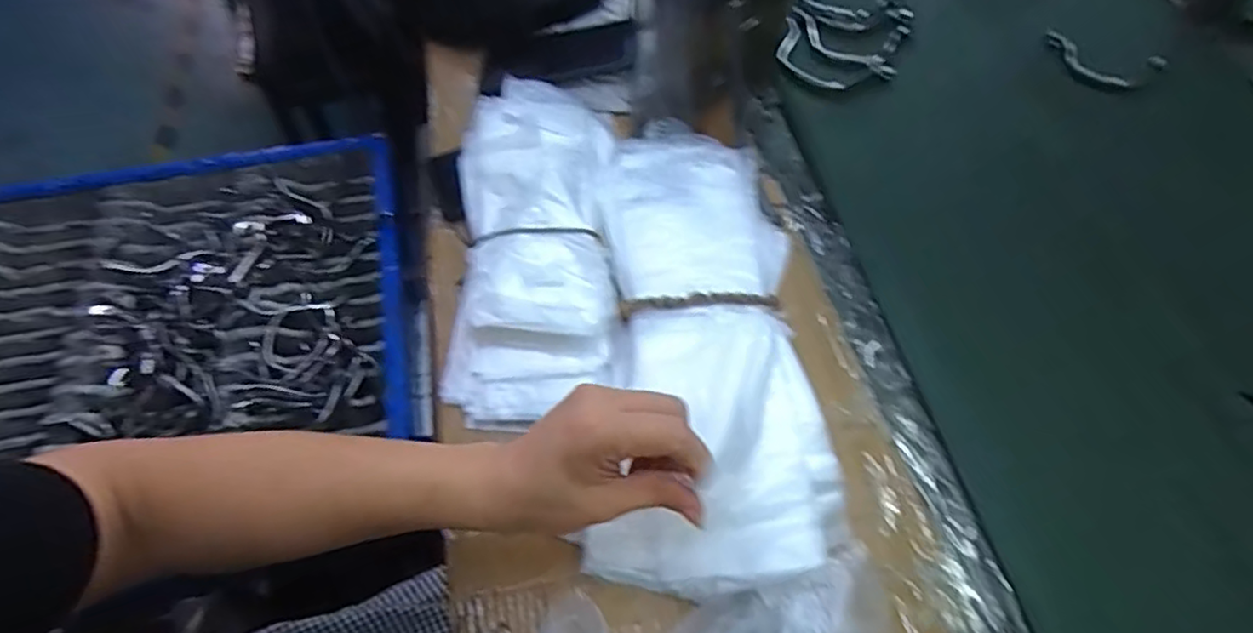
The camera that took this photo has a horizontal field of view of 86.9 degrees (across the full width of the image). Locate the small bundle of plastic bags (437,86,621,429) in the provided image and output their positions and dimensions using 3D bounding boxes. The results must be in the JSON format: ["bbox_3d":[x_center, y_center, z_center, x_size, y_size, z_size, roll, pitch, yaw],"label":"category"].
[{"bbox_3d":[-0.075,-0.067,0.541,0.132,0.067,0.304,1,58,-1],"label":"small bundle of plastic bags"}]

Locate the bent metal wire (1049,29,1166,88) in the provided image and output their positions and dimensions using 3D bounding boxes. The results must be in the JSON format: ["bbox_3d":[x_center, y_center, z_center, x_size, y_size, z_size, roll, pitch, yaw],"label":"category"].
[{"bbox_3d":[0.487,-0.260,0.677,0.111,0.011,0.052,20,60,13],"label":"bent metal wire"}]

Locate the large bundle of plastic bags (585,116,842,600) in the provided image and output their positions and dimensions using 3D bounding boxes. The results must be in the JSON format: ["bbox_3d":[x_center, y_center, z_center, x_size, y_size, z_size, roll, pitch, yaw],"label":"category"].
[{"bbox_3d":[0.059,0.002,0.495,0.156,0.062,0.380,2,58,0],"label":"large bundle of plastic bags"}]

